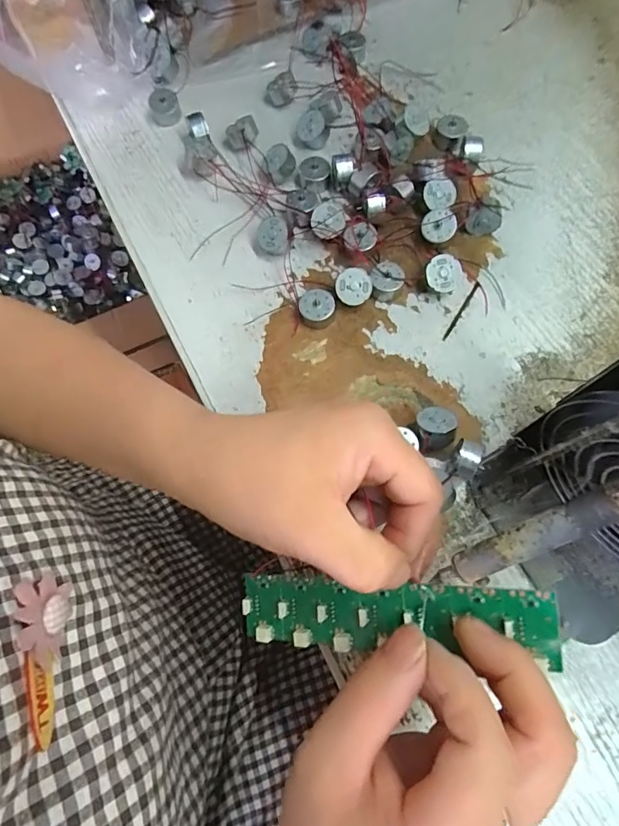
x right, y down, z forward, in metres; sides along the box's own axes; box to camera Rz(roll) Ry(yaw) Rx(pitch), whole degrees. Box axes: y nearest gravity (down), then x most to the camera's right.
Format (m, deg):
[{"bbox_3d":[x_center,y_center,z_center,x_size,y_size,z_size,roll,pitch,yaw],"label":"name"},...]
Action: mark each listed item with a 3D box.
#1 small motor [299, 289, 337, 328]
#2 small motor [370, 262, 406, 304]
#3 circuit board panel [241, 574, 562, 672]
[{"bbox_3d":[0.005,-0.070,0.301,0.024,0.015,0.022,0,71,1],"label":"small motor"},{"bbox_3d":[0.053,-0.090,0.305,0.022,0.016,0.021,0,71,1],"label":"small motor"},{"bbox_3d":[0.032,0.088,0.195,0.134,0.006,0.031,-8,70,21],"label":"circuit board panel"}]

